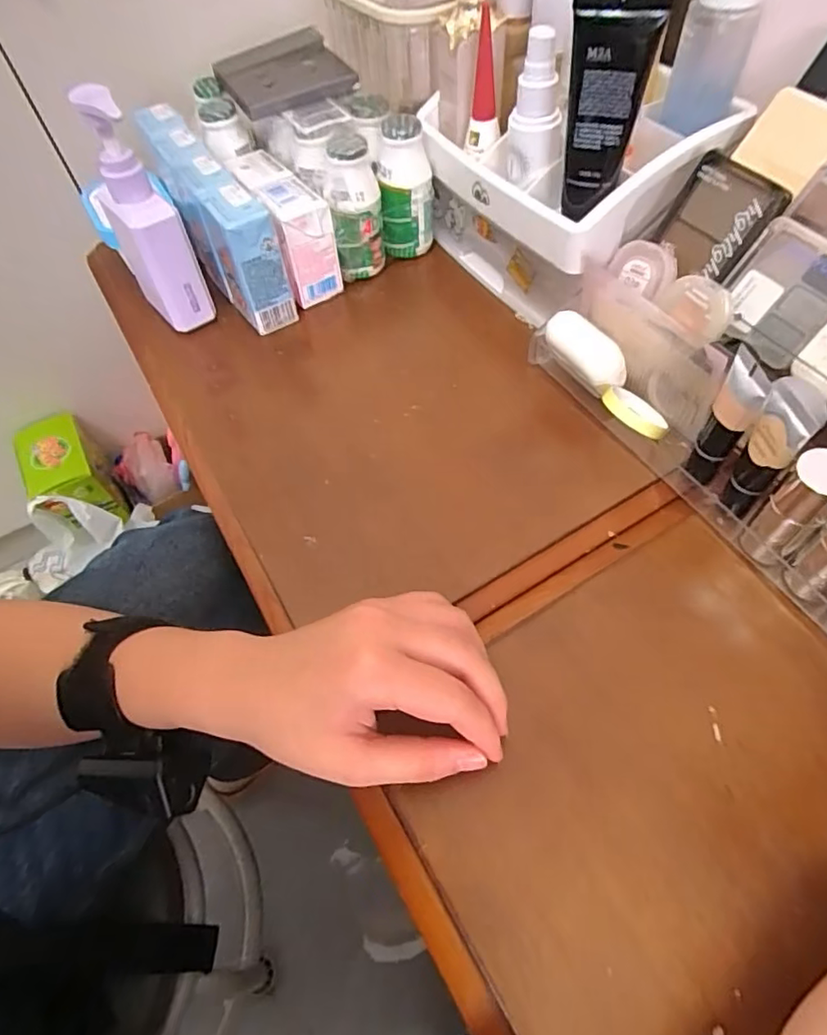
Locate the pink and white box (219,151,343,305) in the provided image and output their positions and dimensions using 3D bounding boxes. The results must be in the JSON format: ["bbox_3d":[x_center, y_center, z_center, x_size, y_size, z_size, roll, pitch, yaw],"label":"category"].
[{"bbox_3d":[-0.100,-0.224,0.447,0.040,0.078,0.097,-28,60,-15],"label":"pink and white box"}]

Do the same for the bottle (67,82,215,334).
[{"bbox_3d":[-0.185,-0.201,0.390,0.042,0.151,0.054,-29,61,-15],"label":"bottle"}]

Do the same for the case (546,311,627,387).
[{"bbox_3d":[0.111,-0.105,0.359,0.057,0.018,0.025,48,112,14],"label":"case"}]

